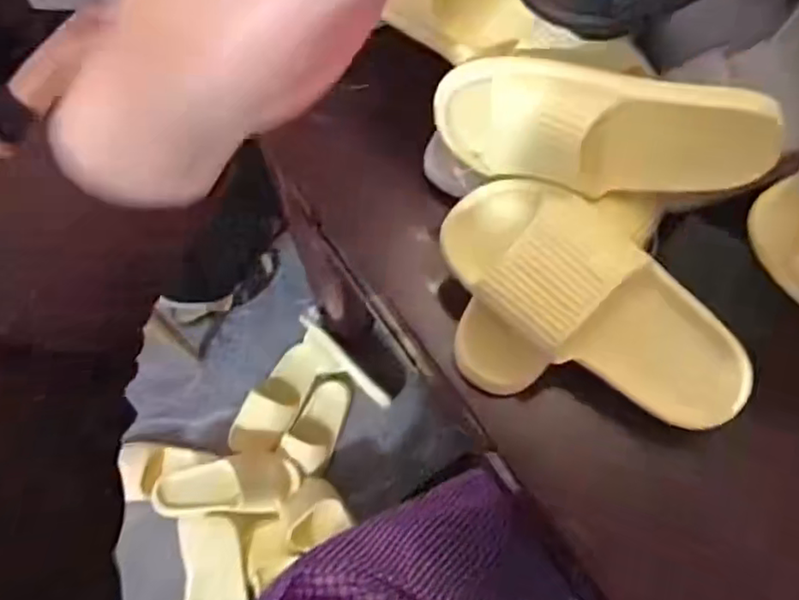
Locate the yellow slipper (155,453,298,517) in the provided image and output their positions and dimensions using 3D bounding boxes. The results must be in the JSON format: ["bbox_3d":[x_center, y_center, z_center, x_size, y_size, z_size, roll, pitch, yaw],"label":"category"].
[{"bbox_3d":[-0.320,0.338,1.168,0.256,0.080,0.110,-3,69,1],"label":"yellow slipper"}]

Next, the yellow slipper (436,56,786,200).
[{"bbox_3d":[0.147,-0.116,0.466,0.247,0.085,0.066,10,70,6],"label":"yellow slipper"}]

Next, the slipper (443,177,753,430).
[{"bbox_3d":[0.146,0.004,0.472,0.255,0.075,0.104,38,107,4],"label":"slipper"}]

